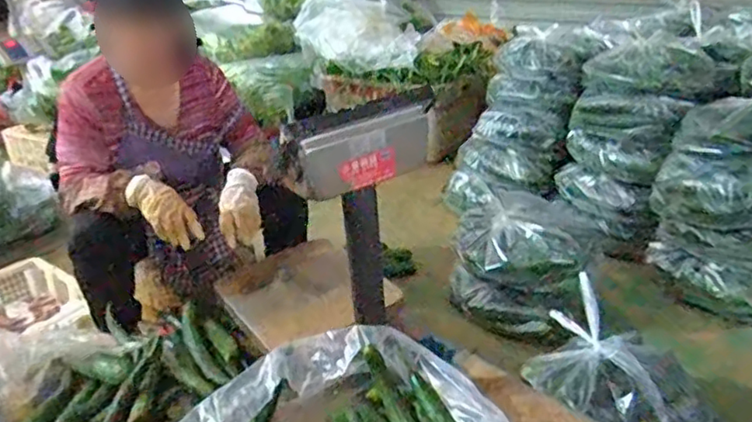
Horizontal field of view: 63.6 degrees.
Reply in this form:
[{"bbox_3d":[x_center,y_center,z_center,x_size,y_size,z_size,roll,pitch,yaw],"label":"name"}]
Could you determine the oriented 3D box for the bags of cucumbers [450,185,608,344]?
[{"bbox_3d":[0.379,0.132,1.501,0.271,0.281,0.327,-21,30,-36],"label":"bags of cucumbers"}]

